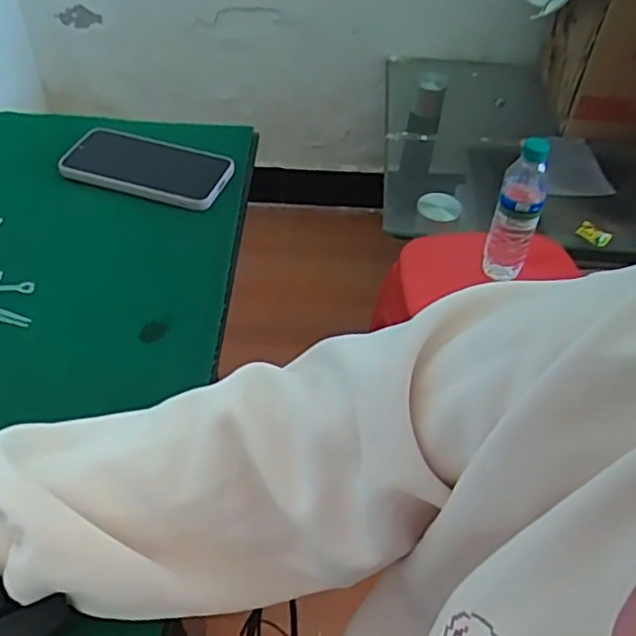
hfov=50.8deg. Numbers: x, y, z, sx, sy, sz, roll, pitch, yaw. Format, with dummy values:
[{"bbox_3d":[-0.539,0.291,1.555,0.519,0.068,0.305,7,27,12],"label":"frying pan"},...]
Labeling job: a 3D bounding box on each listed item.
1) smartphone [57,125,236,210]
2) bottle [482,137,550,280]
[{"bbox_3d":[-0.166,-0.150,0.656,0.156,0.015,0.080,19,48,9],"label":"smartphone"},{"bbox_3d":[0.281,-0.148,0.952,0.059,0.213,0.058,12,48,8],"label":"bottle"}]

